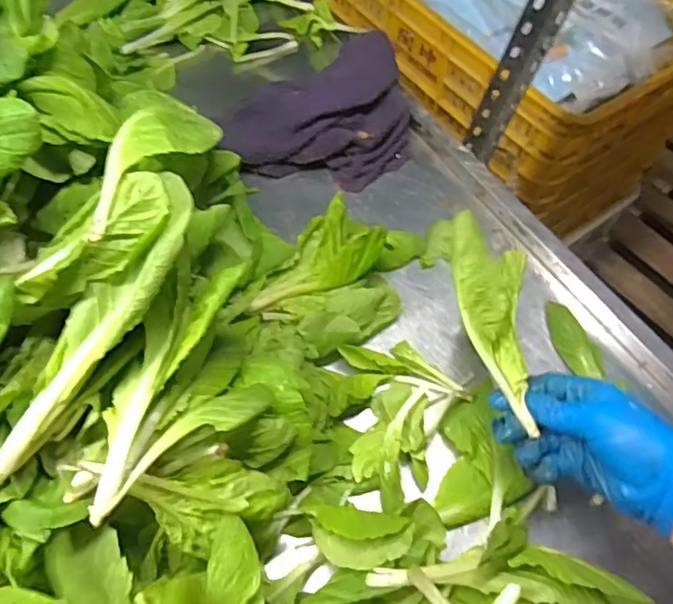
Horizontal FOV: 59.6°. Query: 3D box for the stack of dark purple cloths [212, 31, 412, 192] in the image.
[{"bbox_3d":[-0.004,-0.193,0.634,0.215,0.058,0.139,-35,67,-22],"label":"stack of dark purple cloths"}]

